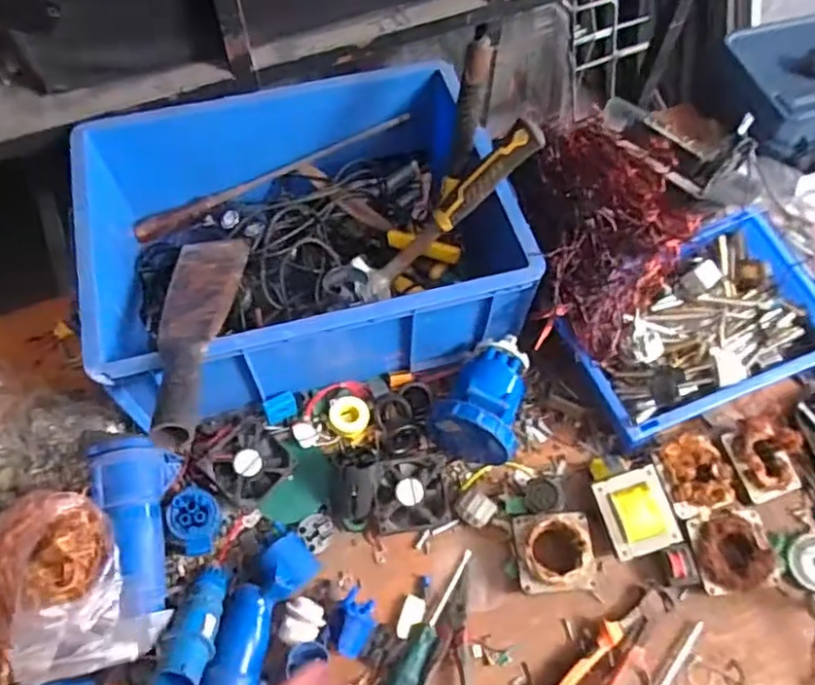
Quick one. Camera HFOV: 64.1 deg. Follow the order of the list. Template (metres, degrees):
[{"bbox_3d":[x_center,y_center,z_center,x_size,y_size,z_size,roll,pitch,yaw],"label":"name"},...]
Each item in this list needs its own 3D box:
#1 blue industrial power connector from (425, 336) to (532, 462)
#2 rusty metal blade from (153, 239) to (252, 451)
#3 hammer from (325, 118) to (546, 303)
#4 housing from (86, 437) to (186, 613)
[{"bbox_3d":[0.091,0.056,0.763,0.105,0.096,0.137,19,62,9],"label":"blue industrial power connector"},{"bbox_3d":[-0.221,-0.026,0.688,0.082,0.029,0.367,-8,33,-6],"label":"rusty metal blade"},{"bbox_3d":[0.028,-0.151,0.772,0.309,0.070,0.059,-37,60,26],"label":"hammer"},{"bbox_3d":[-0.274,0.187,0.674,0.075,0.071,0.179,-13,62,-9],"label":"housing"}]

